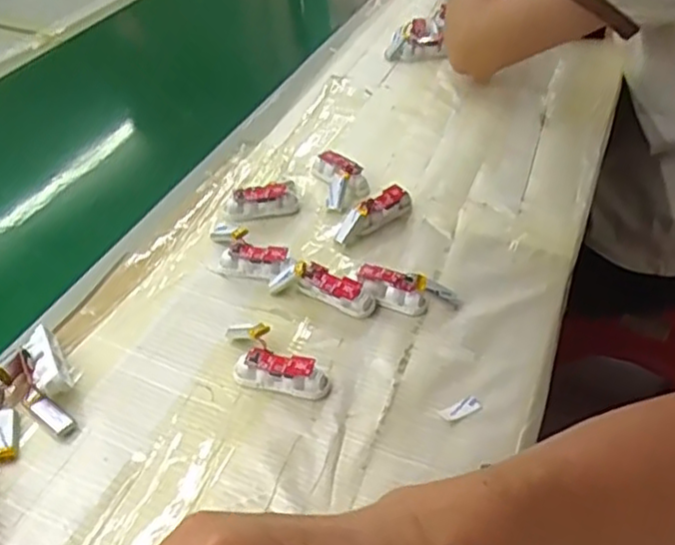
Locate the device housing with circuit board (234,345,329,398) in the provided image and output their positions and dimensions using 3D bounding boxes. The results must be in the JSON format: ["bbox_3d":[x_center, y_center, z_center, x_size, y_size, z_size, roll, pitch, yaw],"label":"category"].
[{"bbox_3d":[-0.036,0.064,0.447,0.060,0.021,0.019,5,42,7],"label":"device housing with circuit board"}]

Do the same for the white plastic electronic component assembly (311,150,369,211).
[{"bbox_3d":[0.004,-0.083,0.612,0.040,0.020,0.066,-11,42,-12],"label":"white plastic electronic component assembly"}]

